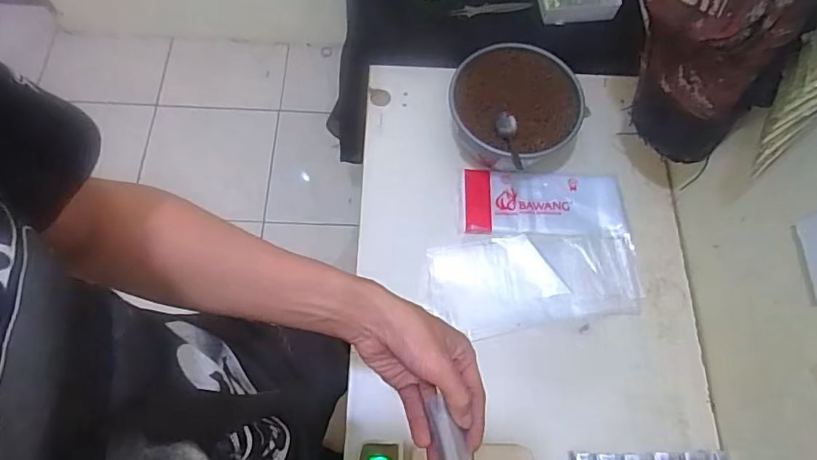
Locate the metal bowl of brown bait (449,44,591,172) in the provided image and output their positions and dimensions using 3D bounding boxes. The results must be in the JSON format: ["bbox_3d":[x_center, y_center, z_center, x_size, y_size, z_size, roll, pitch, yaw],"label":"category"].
[{"bbox_3d":[0.159,-0.183,0.789,0.194,0.091,0.187,1,68,-2],"label":"metal bowl of brown bait"}]

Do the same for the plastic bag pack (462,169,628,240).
[{"bbox_3d":[0.206,-0.041,0.788,0.251,0.009,0.109,1,68,0],"label":"plastic bag pack"}]

